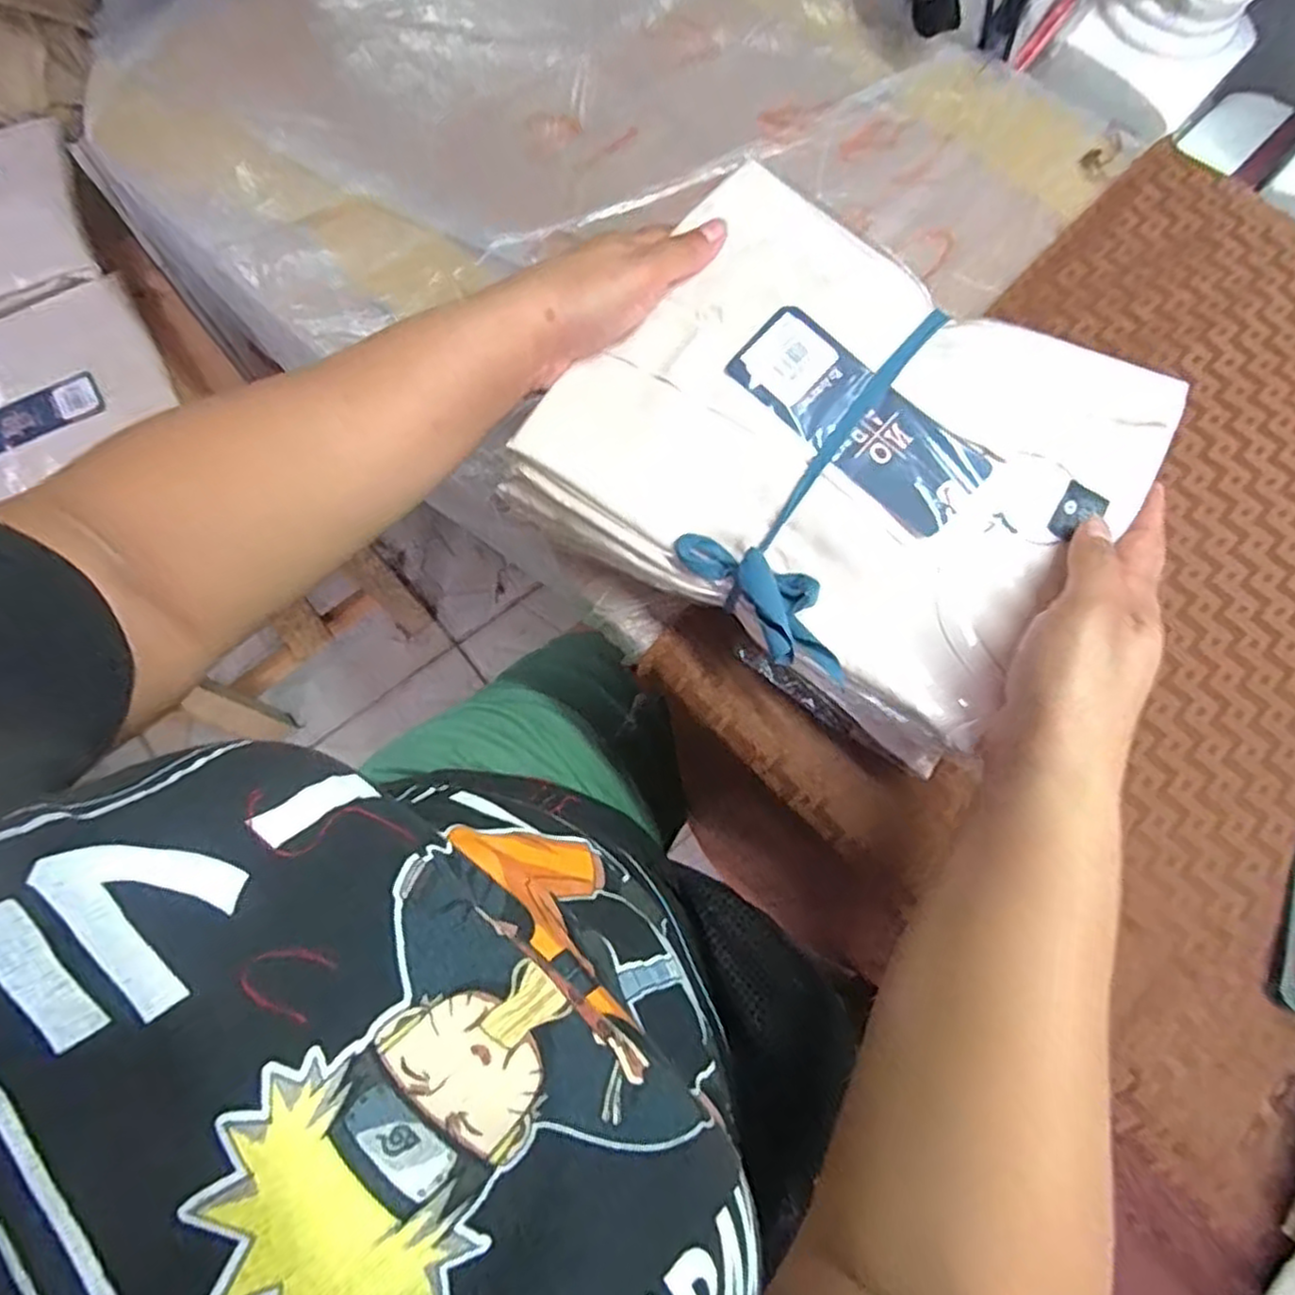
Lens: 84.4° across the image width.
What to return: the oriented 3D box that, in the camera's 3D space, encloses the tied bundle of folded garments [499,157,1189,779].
[{"bbox_3d":[0.094,-0.097,0.349,0.239,0.069,0.210,33,77,9],"label":"tied bundle of folded garments"}]

